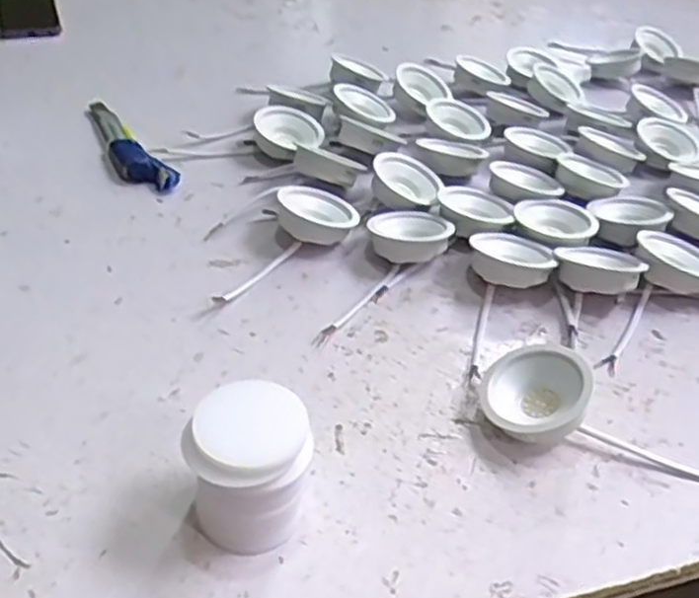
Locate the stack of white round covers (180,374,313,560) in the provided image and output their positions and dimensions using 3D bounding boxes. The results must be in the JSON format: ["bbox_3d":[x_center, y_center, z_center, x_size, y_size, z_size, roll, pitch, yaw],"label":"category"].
[{"bbox_3d":[-0.054,0.092,0.406,0.063,0.077,0.057,-1,39,-7],"label":"stack of white round covers"}]

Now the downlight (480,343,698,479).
[{"bbox_3d":[0.171,0.074,0.482,0.167,0.039,0.066,9,39,5],"label":"downlight"}]

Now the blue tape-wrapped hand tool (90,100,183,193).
[{"bbox_3d":[-0.229,-0.157,0.742,0.041,0.017,0.192,-22,46,-29],"label":"blue tape-wrapped hand tool"}]

